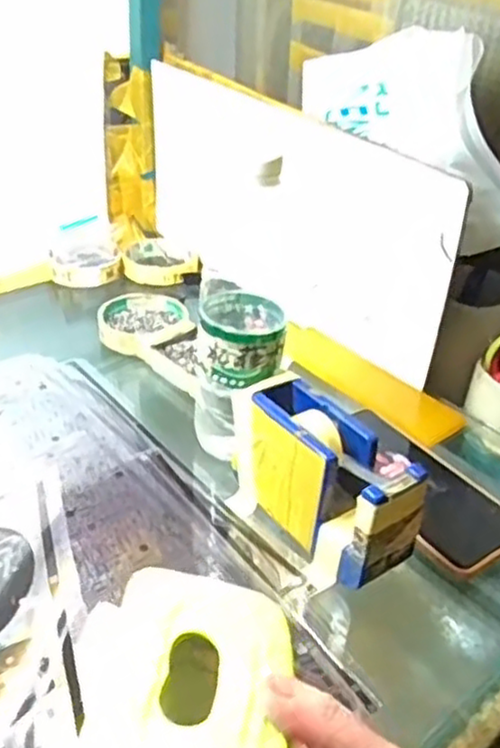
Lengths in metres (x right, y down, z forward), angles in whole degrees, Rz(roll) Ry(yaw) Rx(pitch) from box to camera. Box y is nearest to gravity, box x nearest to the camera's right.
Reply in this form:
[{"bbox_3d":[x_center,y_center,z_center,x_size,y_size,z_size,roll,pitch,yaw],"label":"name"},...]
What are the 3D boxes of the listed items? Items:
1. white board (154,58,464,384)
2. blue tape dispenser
[{"bbox_3d":[0.026,-0.157,0.692,0.015,0.188,0.406,-20,42,-35],"label":"white board"},{"bbox_3d":[0.045,0.069,0.454,0.051,0.081,0.132,-19,40,-32],"label":"blue tape dispenser"}]

